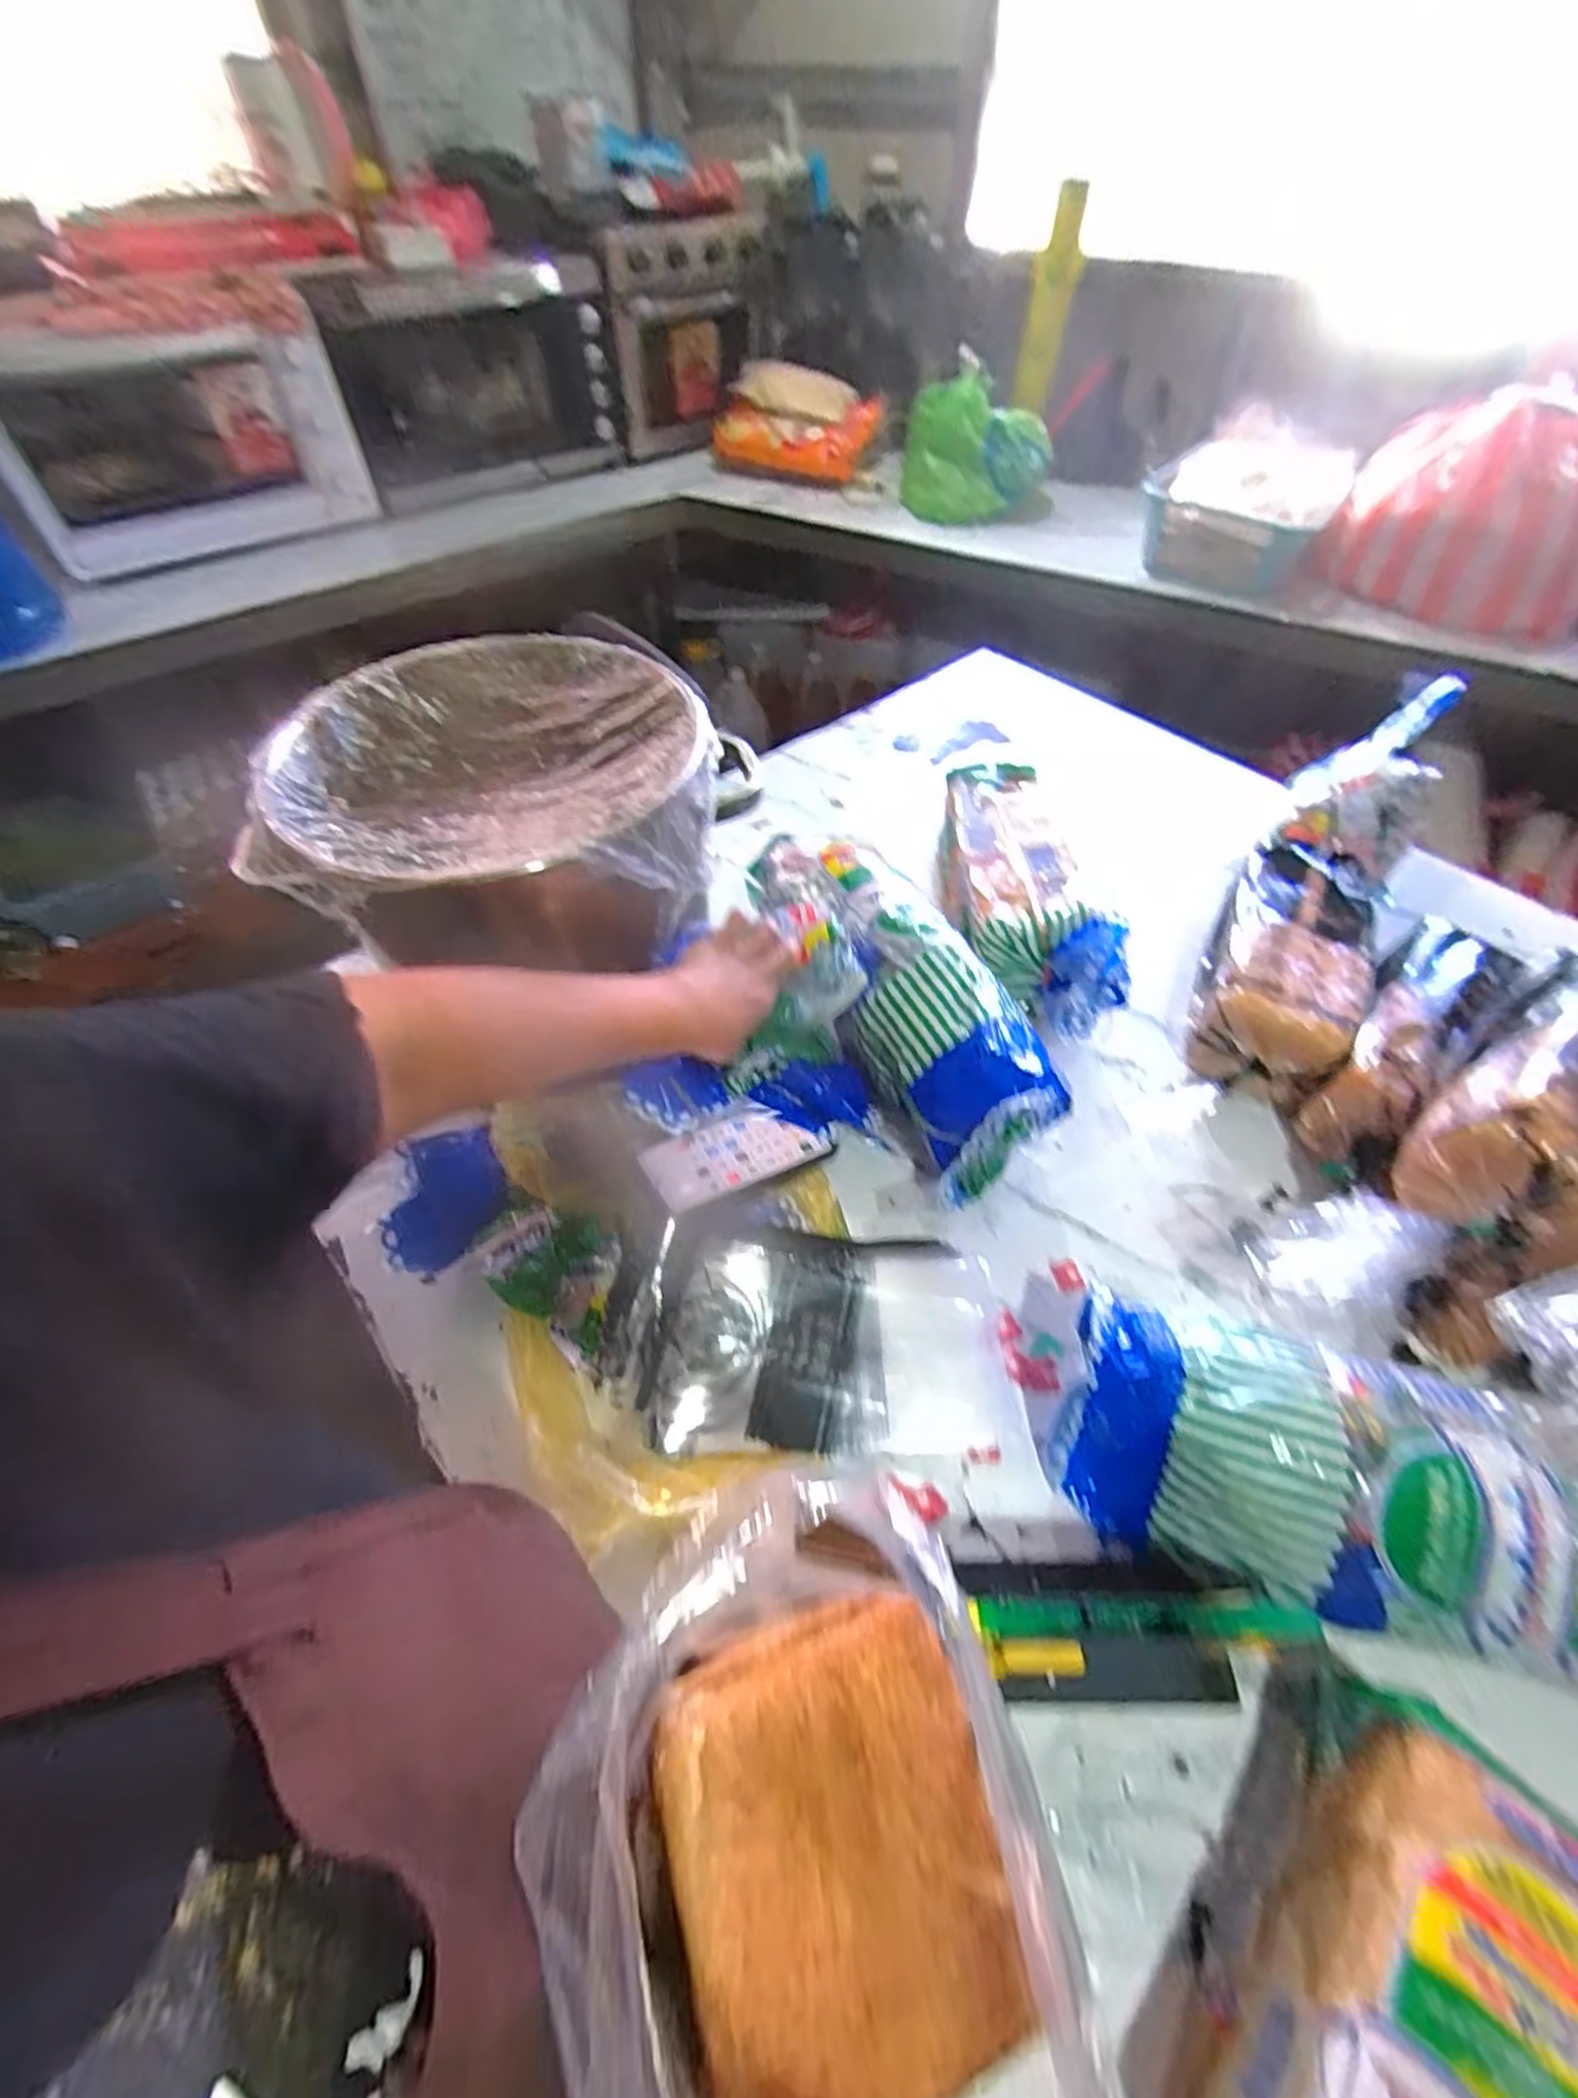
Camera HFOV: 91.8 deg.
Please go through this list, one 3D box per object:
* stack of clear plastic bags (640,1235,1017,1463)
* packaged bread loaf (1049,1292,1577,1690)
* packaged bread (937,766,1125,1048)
[{"bbox_3d":[0.032,0.214,0.555,0.250,0.014,0.146,3,63,-7],"label":"stack of clear plastic bags"},{"bbox_3d":[0.351,0.267,0.452,0.362,0.135,0.146,12,54,9],"label":"packaged bread loaf"},{"bbox_3d":[0.229,-0.161,0.781,0.116,0.100,0.359,-5,53,-4],"label":"packaged bread"}]

